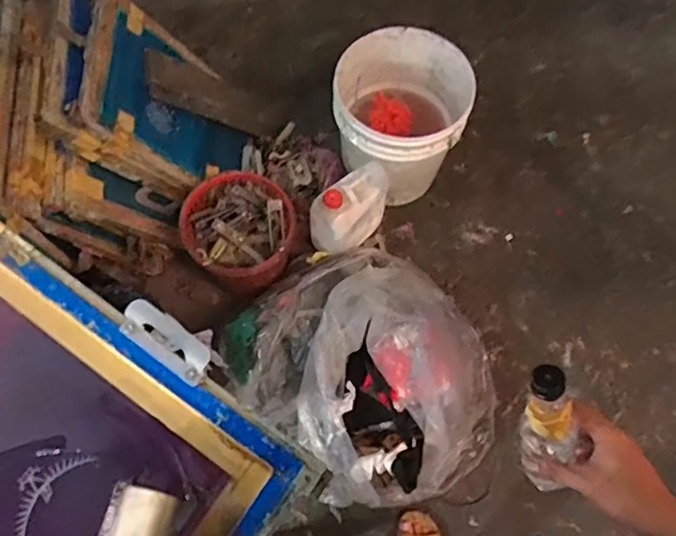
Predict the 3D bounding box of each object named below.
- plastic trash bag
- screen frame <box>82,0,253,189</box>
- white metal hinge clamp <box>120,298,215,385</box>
[{"bbox_3d":[0.073,0.220,1.249,0.500,0.316,0.598,-40,74,-15],"label":"plastic trash bag"},{"bbox_3d":[-0.375,-0.377,1.312,0.051,0.435,0.337,-11,68,31],"label":"screen frame"},{"bbox_3d":[-0.206,0.087,0.685,0.118,0.030,0.048,35,72,12],"label":"white metal hinge clamp"}]

